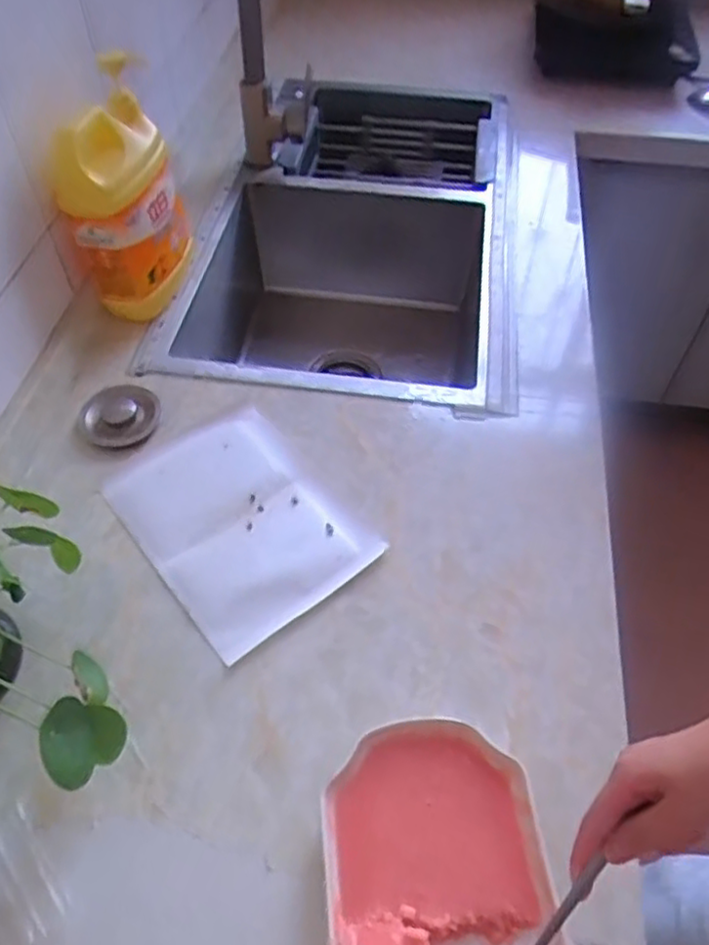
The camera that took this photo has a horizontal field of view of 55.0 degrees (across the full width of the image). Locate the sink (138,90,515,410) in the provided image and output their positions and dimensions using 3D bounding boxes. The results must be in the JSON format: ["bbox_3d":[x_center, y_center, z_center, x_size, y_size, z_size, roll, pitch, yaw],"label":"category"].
[{"bbox_3d":[0.004,-0.307,1.086,0.408,0.272,0.739,9,53,6],"label":"sink"}]

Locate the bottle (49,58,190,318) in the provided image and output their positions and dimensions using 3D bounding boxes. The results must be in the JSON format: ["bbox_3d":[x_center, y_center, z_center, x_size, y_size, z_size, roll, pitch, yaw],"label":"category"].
[{"bbox_3d":[-0.251,-0.301,0.761,0.087,0.211,0.146,12,54,5],"label":"bottle"}]

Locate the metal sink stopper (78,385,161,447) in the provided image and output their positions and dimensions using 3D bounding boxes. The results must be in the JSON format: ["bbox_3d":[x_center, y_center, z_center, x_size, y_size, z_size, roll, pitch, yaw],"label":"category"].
[{"bbox_3d":[-0.247,-0.063,0.726,0.068,0.020,0.077,22,55,12],"label":"metal sink stopper"}]

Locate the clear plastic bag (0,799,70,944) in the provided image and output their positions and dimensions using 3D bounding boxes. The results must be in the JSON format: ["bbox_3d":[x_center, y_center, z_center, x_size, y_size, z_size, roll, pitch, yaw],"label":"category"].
[{"bbox_3d":[-0.245,0.282,0.473,0.062,0.008,0.097,-30,60,-23],"label":"clear plastic bag"}]

